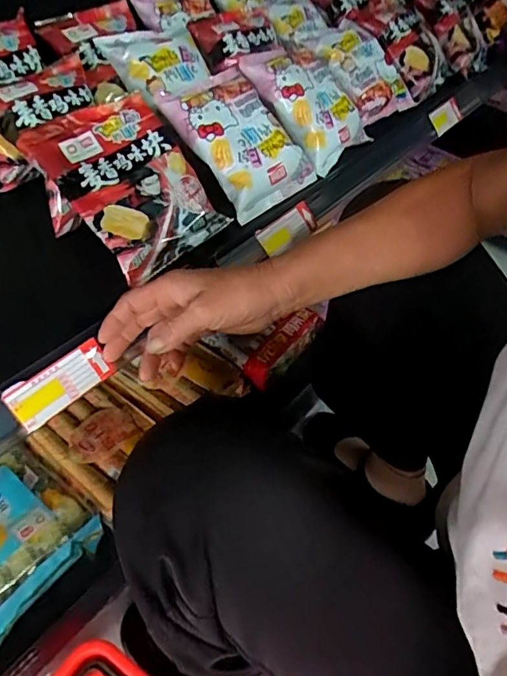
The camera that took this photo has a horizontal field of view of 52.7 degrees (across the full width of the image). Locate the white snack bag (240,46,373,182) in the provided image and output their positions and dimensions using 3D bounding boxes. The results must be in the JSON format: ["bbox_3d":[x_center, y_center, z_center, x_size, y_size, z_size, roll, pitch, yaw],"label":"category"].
[{"bbox_3d":[0.075,-0.313,0.680,0.137,0.046,0.175,-40,95,-31],"label":"white snack bag"}]

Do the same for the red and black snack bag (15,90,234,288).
[{"bbox_3d":[-0.125,-0.164,0.535,0.138,0.028,0.179,-38,89,-26],"label":"red and black snack bag"}]

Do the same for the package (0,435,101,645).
[{"bbox_3d":[-0.302,0.237,0.615,0.171,0.049,0.185,33,53,21],"label":"package"}]

